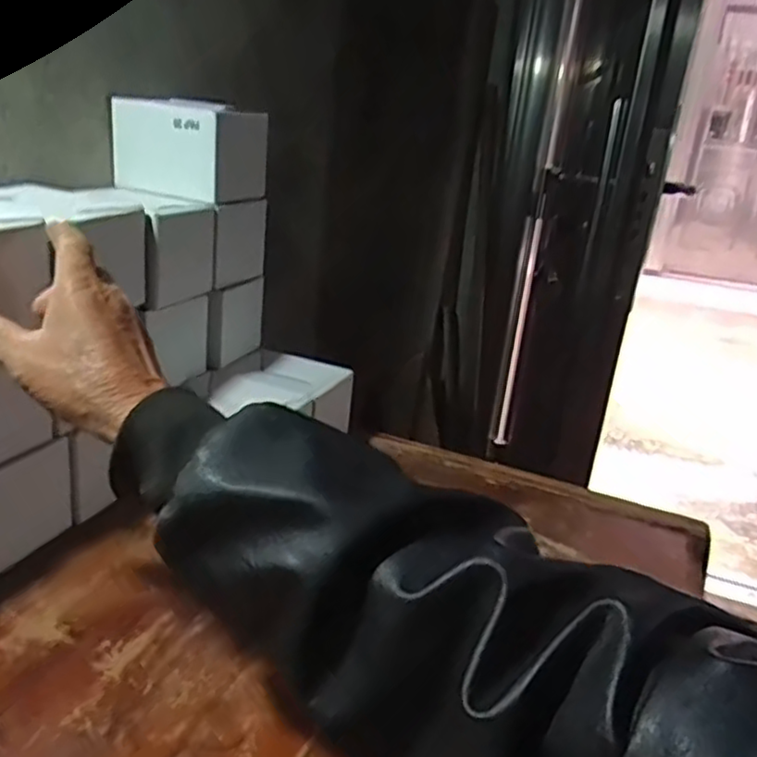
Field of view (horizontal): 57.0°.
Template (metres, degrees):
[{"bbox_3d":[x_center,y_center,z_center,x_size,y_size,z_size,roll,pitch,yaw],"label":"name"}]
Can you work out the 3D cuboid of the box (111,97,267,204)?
[{"bbox_3d":[-0.178,-0.217,0.657,0.119,0.078,0.092,15,21,20],"label":"box"}]

